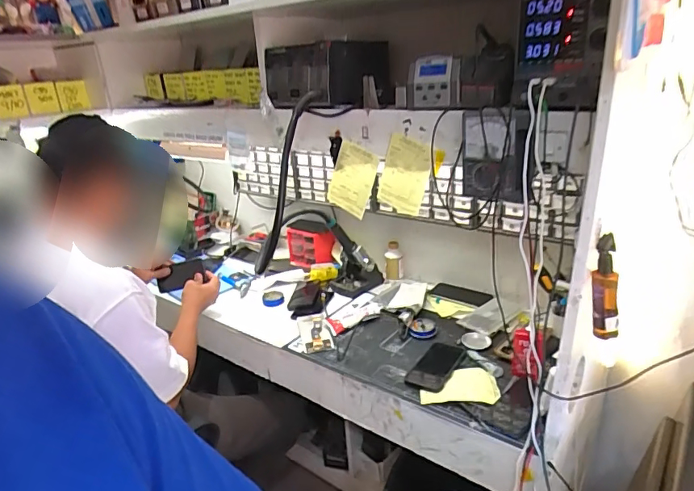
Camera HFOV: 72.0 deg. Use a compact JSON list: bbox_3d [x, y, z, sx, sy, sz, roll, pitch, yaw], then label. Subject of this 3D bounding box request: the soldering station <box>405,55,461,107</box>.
[{"bbox_3d":[0.159,-0.302,0.884,0.097,0.086,0.094,-2,20,8],"label":"soldering station"}]

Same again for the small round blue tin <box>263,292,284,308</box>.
[{"bbox_3d":[-0.206,0.151,1.335,0.057,0.029,0.055,-4,22,2],"label":"small round blue tin"}]

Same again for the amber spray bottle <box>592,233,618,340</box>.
[{"bbox_3d":[0.395,0.067,0.726,0.039,0.168,0.026,9,25,31],"label":"amber spray bottle"}]

